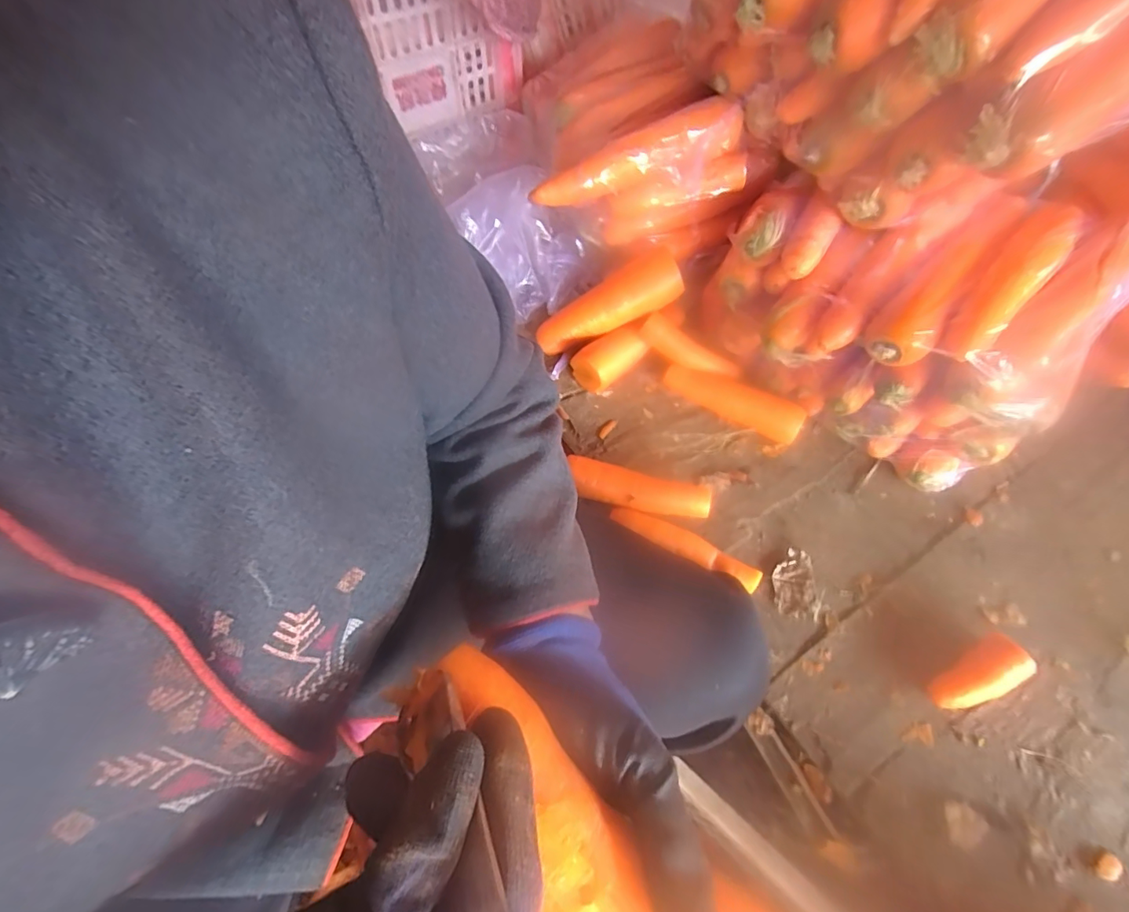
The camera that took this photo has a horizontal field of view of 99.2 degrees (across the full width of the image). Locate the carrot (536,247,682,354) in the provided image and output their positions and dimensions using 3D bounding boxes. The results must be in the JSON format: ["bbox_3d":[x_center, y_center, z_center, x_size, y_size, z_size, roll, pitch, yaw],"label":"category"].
[{"bbox_3d":[0.051,-0.178,0.581,0.187,0.050,0.043,-24,55,24],"label":"carrot"}]

